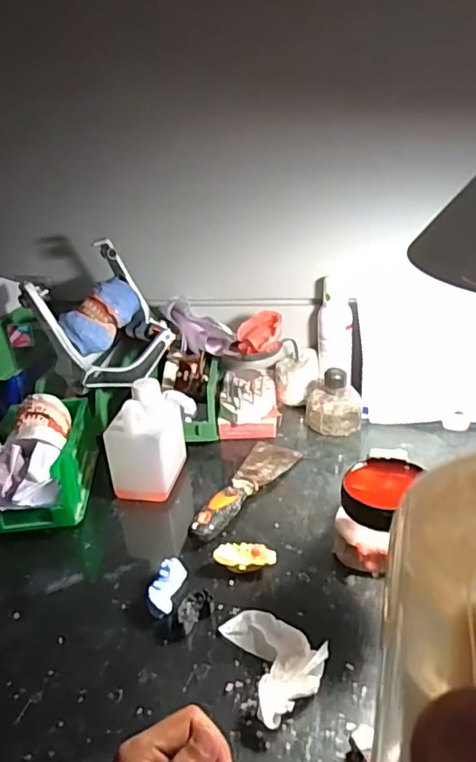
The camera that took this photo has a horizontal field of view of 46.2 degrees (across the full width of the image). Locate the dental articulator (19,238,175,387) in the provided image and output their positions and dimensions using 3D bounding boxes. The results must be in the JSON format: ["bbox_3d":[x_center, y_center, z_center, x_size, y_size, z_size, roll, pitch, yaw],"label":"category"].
[{"bbox_3d":[-0.193,-0.076,0.787,0.145,0.198,0.135,-39,21,-26],"label":"dental articulator"}]

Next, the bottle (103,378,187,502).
[{"bbox_3d":[-0.111,0.068,0.677,0.068,0.111,0.095,2,29,12],"label":"bottle"}]

